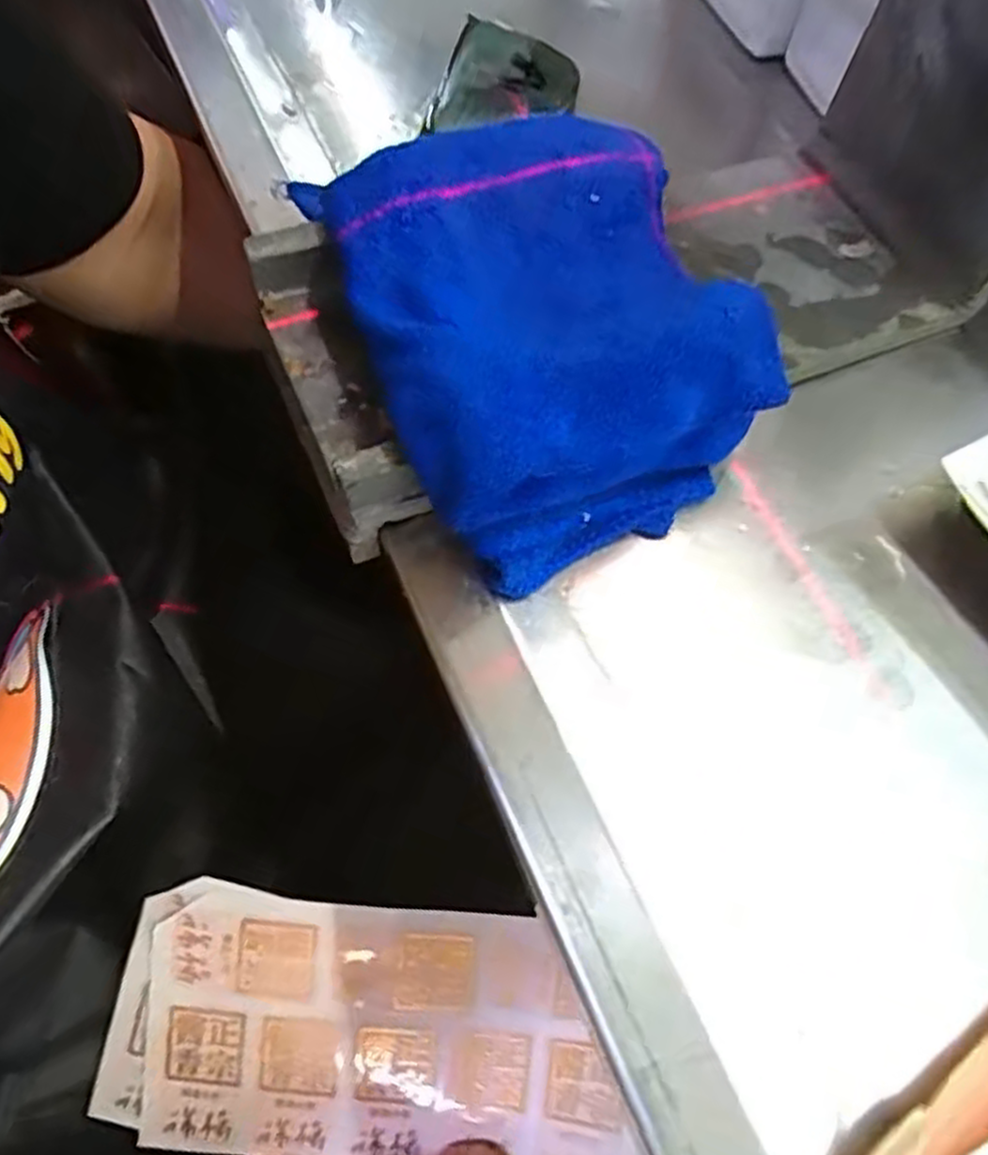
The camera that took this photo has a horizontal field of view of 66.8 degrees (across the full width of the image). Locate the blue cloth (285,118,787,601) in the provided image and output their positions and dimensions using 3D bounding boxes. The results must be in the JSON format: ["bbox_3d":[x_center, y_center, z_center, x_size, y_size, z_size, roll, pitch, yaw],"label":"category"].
[{"bbox_3d":[0.017,-0.078,0.240,0.113,0.048,0.141,-17,68,-7],"label":"blue cloth"}]

